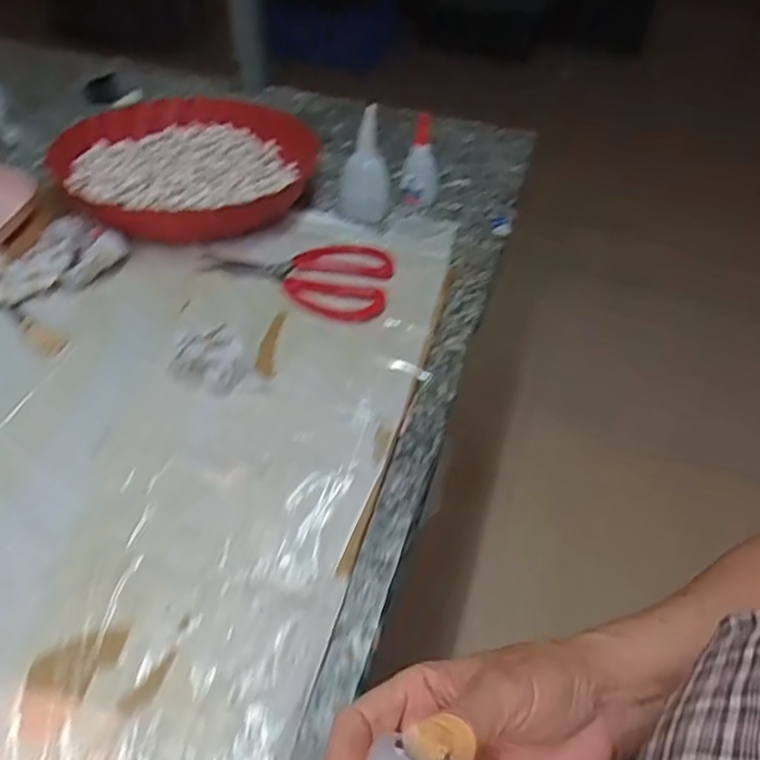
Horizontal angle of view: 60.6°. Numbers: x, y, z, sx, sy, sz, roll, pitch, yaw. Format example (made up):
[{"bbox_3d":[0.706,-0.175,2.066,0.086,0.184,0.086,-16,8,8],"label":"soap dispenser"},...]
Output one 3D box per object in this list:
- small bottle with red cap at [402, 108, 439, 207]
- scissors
[{"bbox_3d":[0.041,-0.205,0.627,0.034,0.092,0.029,8,47,2],"label":"small bottle with red cap"},{"bbox_3d":[-0.066,-0.095,0.559,0.154,0.015,0.096,15,48,8],"label":"scissors"}]

